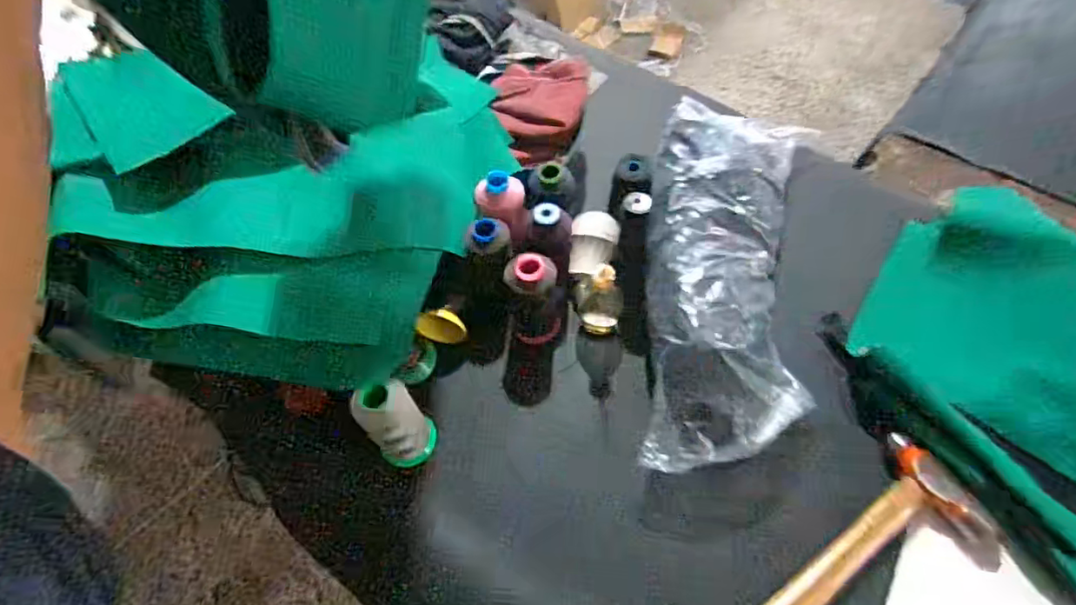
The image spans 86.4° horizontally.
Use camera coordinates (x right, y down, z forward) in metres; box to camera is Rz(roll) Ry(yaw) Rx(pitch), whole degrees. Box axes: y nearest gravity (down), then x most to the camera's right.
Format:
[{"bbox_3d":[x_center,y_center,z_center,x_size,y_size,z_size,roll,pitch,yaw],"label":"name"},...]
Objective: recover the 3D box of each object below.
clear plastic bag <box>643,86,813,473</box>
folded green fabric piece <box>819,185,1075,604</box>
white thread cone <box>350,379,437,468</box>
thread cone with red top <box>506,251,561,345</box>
[{"bbox_3d":[0.222,-0.059,0.656,0.184,0.077,0.509,7,58,7],"label":"clear plastic bag"},{"bbox_3d":[0.582,0.111,0.572,0.364,0.079,0.510,-35,63,-18],"label":"folded green fabric piece"},{"bbox_3d":[-0.140,0.127,0.583,0.056,0.136,0.048,-31,62,-16],"label":"white thread cone"},{"bbox_3d":[-0.003,-0.006,0.642,0.057,0.129,0.055,-1,58,2],"label":"thread cone with red top"}]

